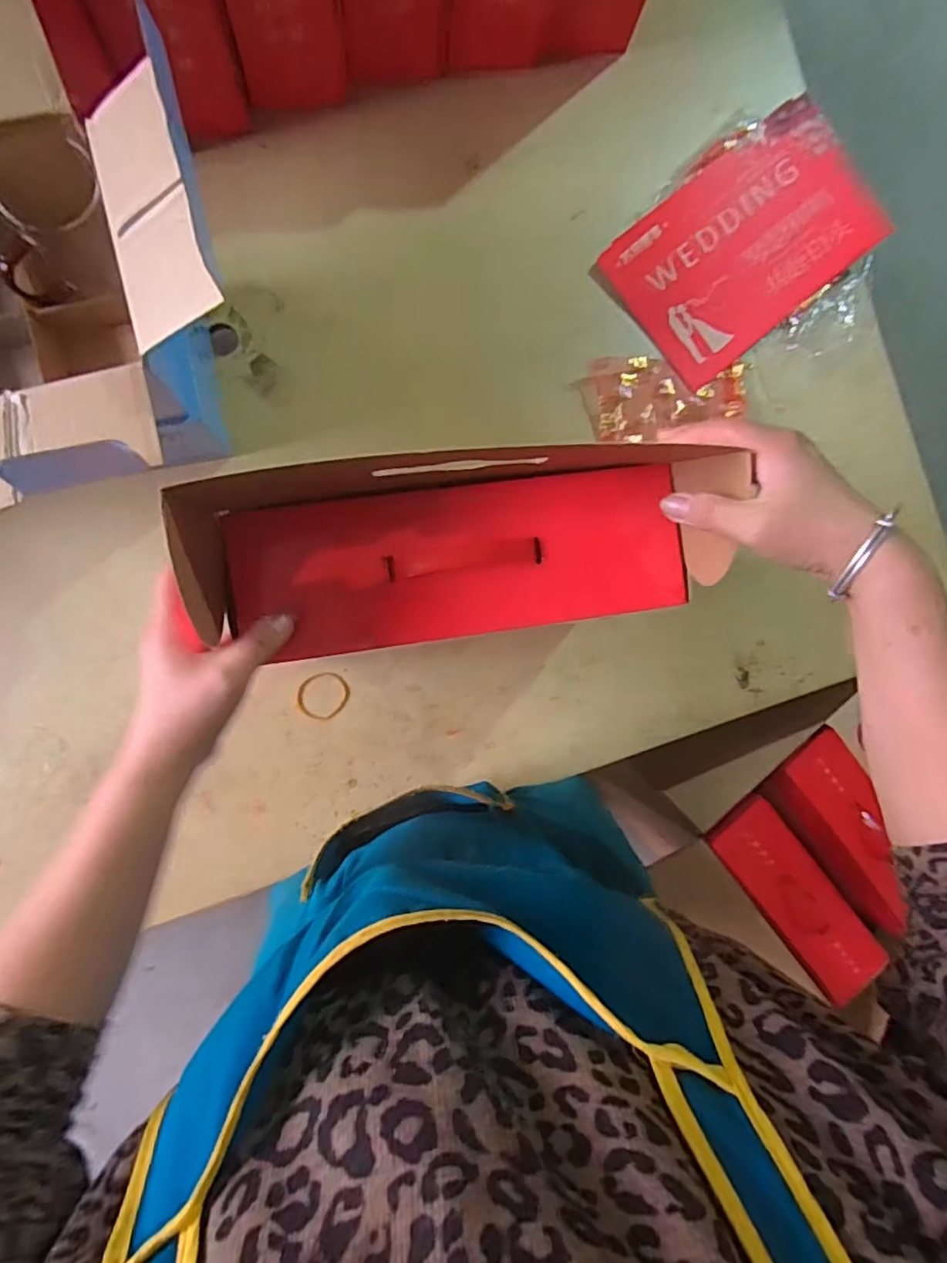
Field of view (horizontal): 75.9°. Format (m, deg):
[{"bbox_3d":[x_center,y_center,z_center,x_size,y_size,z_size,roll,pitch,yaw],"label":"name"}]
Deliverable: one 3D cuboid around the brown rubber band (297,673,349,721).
[{"bbox_3d":[-0.173,0.074,0.702,0.057,0.004,0.052,0,89,-7],"label":"brown rubber band"}]

